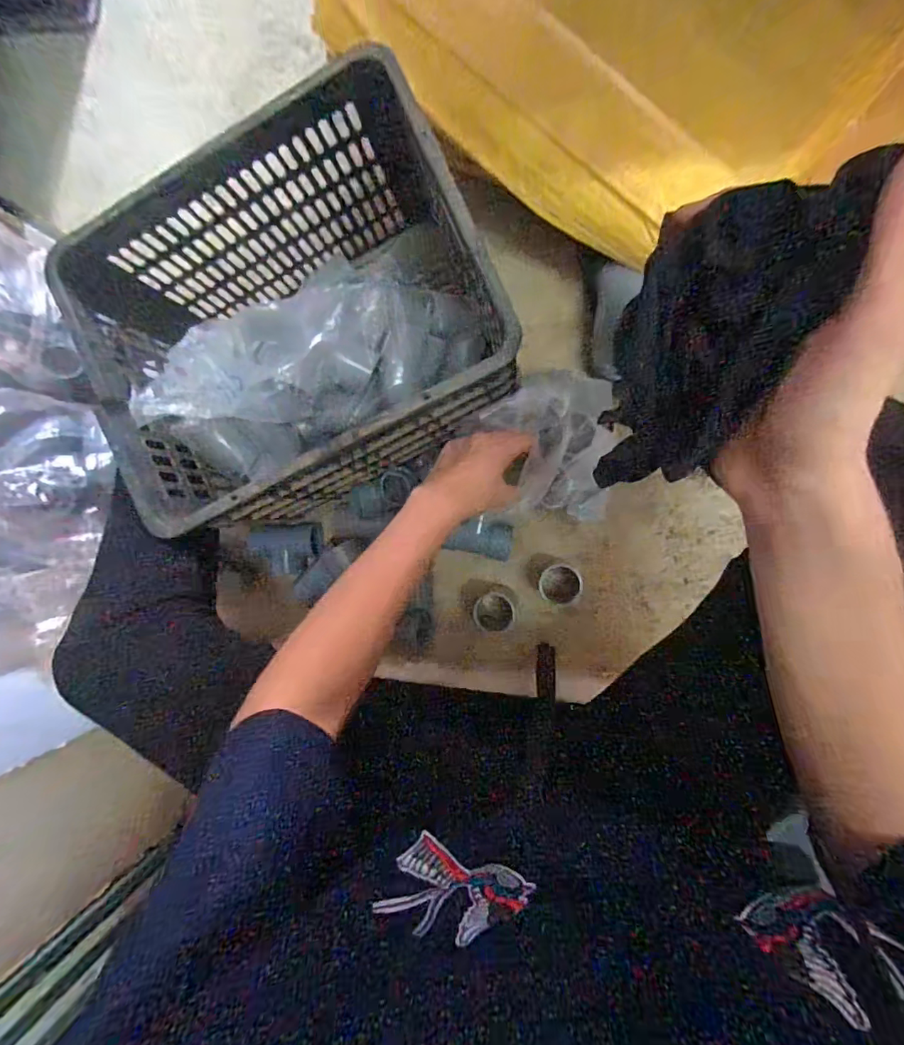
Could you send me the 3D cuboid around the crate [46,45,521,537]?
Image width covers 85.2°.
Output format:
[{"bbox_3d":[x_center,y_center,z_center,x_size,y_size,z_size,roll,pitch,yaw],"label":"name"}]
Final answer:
[{"bbox_3d":[-0.175,-0.240,0.631,0.452,0.245,0.364,-25,87,9],"label":"crate"}]

